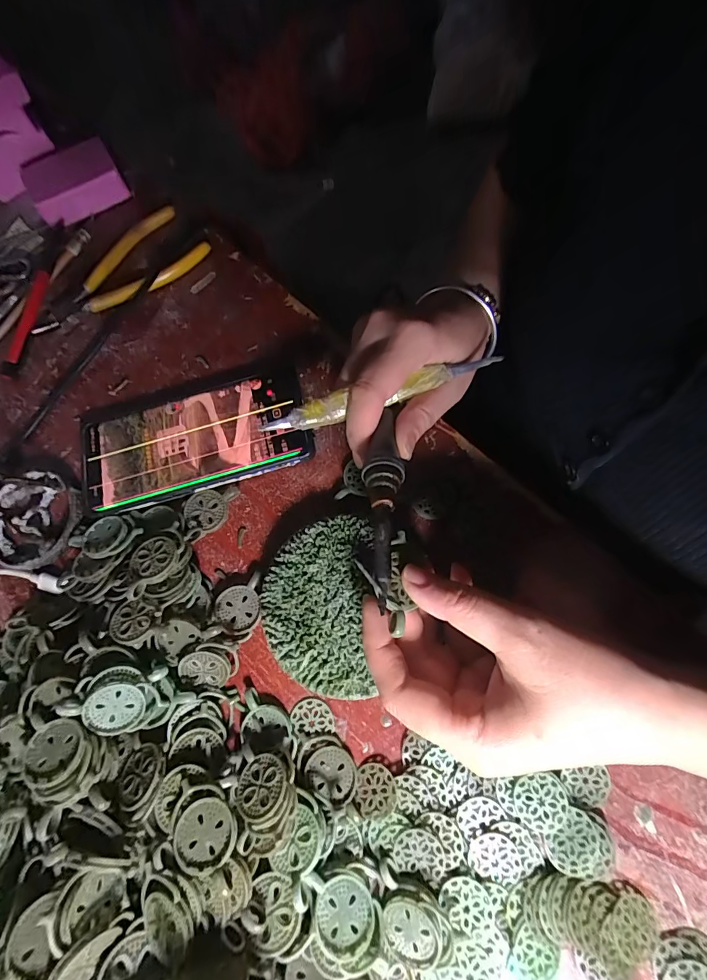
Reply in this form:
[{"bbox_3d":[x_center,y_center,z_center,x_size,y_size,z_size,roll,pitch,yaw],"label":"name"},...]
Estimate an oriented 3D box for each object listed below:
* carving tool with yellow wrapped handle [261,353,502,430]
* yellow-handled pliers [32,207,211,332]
[{"bbox_3d":[0.018,-0.058,0.253,0.149,0.011,0.013,-17,70,-1],"label":"carving tool with yellow wrapped handle"},{"bbox_3d":[-0.198,-0.181,0.350,0.149,0.012,0.061,-33,72,-6],"label":"yellow-handled pliers"}]

